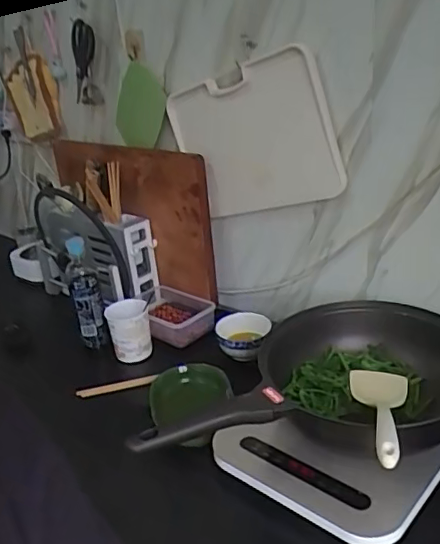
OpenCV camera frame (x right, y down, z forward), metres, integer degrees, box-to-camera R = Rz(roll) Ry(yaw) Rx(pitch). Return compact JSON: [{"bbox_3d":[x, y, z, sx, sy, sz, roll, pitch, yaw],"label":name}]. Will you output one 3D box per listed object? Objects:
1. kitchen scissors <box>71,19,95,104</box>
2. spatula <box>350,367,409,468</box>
[{"bbox_3d":[-0.285,-0.442,1.172,0.071,0.157,0.010,8,17,36],"label":"kitchen scissors"},{"bbox_3d":[0.207,0.182,0.733,0.081,0.034,0.320,1,3,16],"label":"spatula"}]

